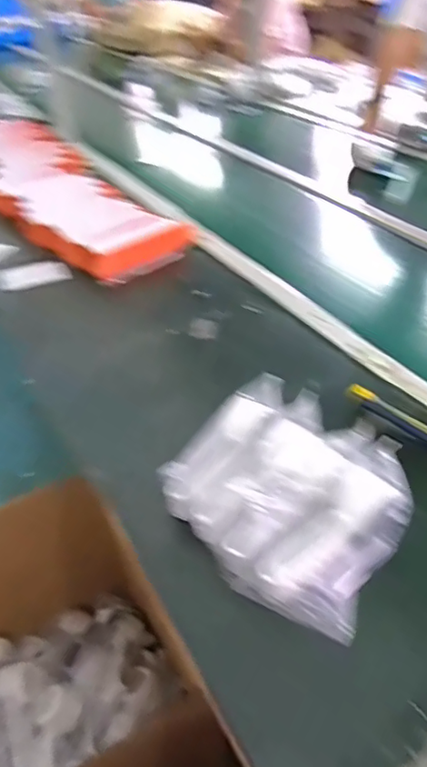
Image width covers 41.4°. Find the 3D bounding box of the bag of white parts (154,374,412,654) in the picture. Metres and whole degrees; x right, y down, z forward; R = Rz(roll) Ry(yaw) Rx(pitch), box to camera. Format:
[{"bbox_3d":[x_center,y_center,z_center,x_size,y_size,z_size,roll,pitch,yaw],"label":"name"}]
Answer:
[{"bbox_3d":[0.074,0.097,0.574,0.232,0.075,0.218,21,46,28],"label":"bag of white parts"}]

